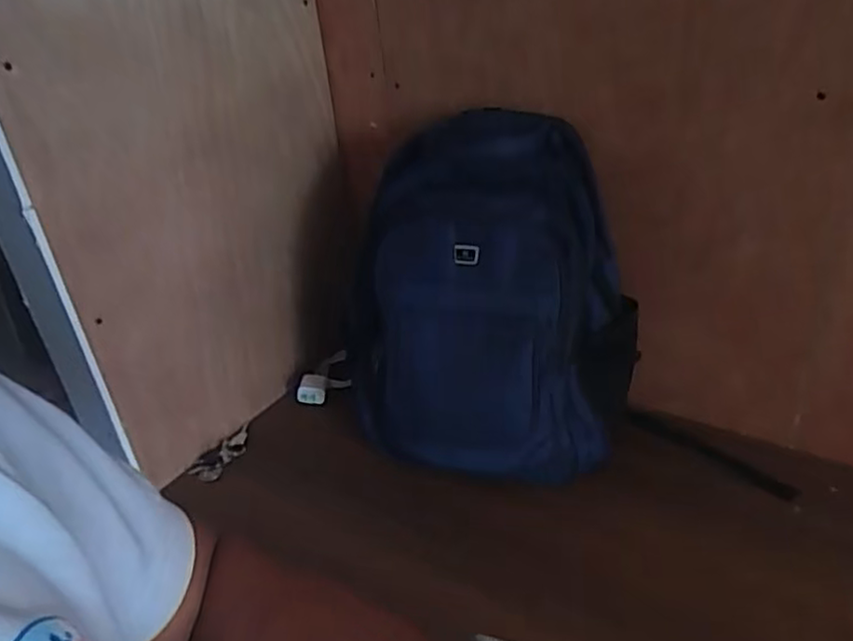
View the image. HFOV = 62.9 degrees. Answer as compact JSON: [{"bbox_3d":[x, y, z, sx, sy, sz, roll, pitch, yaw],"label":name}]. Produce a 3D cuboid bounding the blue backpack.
[{"bbox_3d":[0.073,-0.030,0.906,0.373,0.384,0.252,8,33,23],"label":"blue backpack"}]

